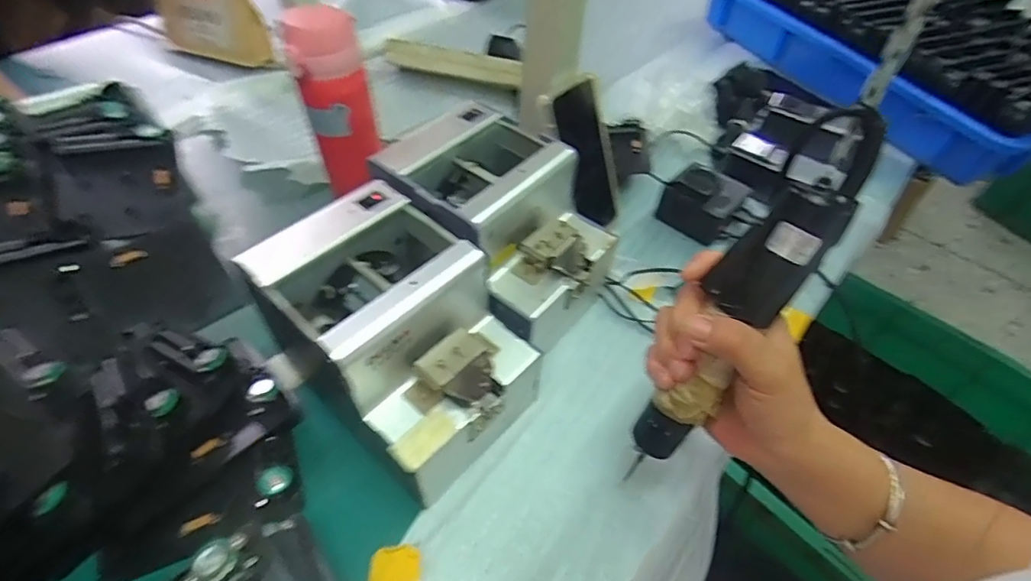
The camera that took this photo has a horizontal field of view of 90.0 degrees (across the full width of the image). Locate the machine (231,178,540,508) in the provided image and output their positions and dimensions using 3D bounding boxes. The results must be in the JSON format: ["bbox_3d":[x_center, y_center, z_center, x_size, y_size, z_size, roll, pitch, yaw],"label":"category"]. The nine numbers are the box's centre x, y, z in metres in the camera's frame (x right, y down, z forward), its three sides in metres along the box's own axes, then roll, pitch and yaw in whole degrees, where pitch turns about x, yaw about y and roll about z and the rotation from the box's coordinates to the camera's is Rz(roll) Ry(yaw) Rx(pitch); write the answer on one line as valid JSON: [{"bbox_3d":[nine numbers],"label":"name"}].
[{"bbox_3d":[-0.086,0.043,0.391,0.190,0.143,0.137,35,57,24],"label":"machine"}]

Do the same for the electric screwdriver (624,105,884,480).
[{"bbox_3d":[0.131,0.012,0.306,0.043,0.236,0.036,33,26,21],"label":"electric screwdriver"}]

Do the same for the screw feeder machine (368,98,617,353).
[{"bbox_3d":[-0.016,-0.046,0.465,0.177,0.144,0.144,29,55,20],"label":"screw feeder machine"}]

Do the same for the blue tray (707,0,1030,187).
[{"bbox_3d":[0.574,-0.361,0.770,0.286,0.125,0.490,-15,53,-15],"label":"blue tray"}]

